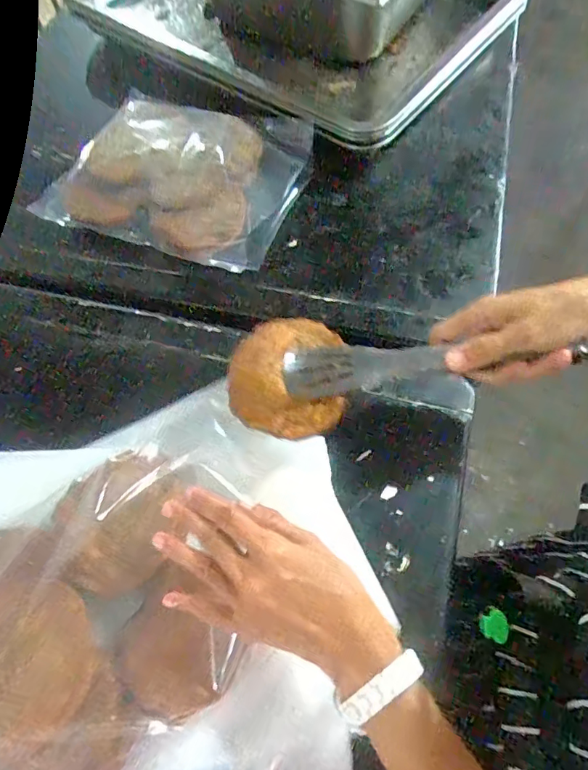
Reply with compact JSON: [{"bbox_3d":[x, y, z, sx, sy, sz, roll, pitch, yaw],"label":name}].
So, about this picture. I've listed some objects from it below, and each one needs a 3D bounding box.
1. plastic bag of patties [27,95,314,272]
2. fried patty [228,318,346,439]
[{"bbox_3d":[-0.138,-0.260,0.574,0.291,0.032,0.218,21,68,7],"label":"plastic bag of patties"},{"bbox_3d":[-0.007,-0.010,0.373,0.085,0.018,0.099,1,65,6],"label":"fried patty"}]

